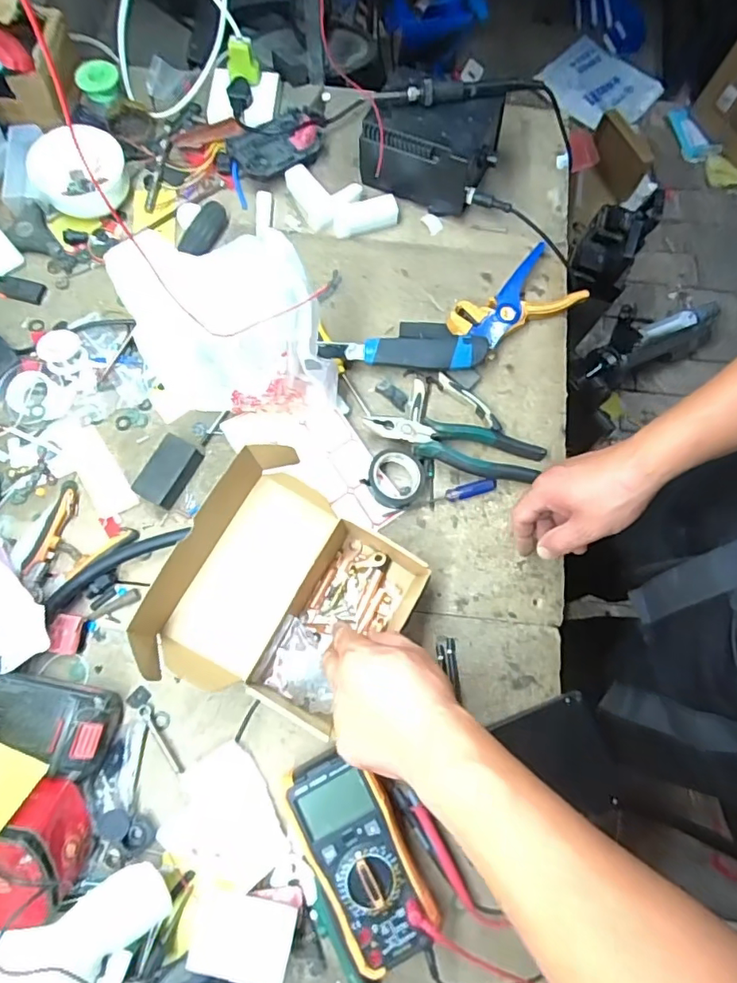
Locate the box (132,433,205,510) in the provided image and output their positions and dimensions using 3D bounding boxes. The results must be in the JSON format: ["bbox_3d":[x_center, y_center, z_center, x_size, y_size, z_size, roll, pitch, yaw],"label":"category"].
[{"bbox_3d":[-0.215,-0.023,0.579,0.043,0.027,0.076,29,76,6],"label":"box"}]

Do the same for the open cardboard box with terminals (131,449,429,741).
[{"bbox_3d":[-0.072,0.098,0.497,0.194,0.123,0.203,33,77,7],"label":"open cardboard box with terminals"}]

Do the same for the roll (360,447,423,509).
[{"bbox_3d":[0.028,-0.014,0.581,0.059,0.022,0.063,0,75,-2],"label":"roll"}]

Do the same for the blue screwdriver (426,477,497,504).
[{"bbox_3d":[0.102,0.001,0.588,0.077,0.016,0.015,-14,76,-5],"label":"blue screwdriver"}]

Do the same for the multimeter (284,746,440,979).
[{"bbox_3d":[-0.008,0.323,0.482,0.086,0.044,0.173,-23,79,-8],"label":"multimeter"}]

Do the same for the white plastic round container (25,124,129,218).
[{"bbox_3d":[-0.350,-0.388,0.655,0.106,0.050,0.101,0,75,-2],"label":"white plastic round container"}]

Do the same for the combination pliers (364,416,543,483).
[{"bbox_3d":[0.094,-0.049,0.590,0.194,0.029,0.054,9,75,1],"label":"combination pliers"}]

